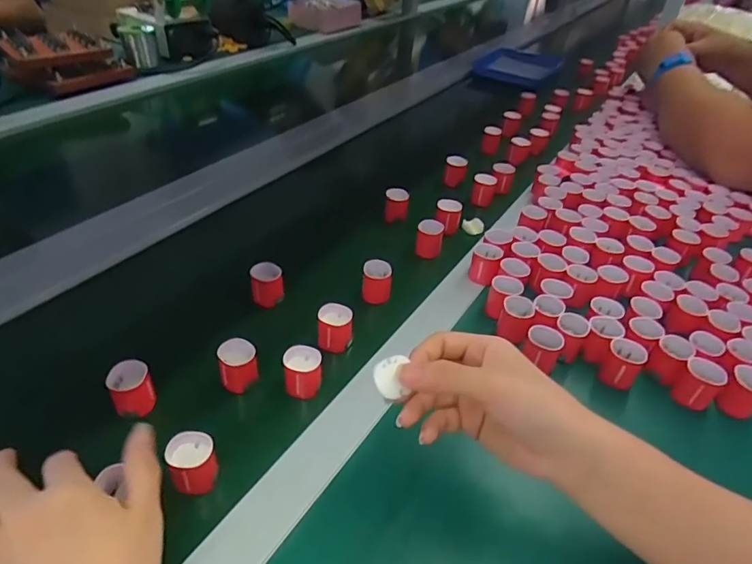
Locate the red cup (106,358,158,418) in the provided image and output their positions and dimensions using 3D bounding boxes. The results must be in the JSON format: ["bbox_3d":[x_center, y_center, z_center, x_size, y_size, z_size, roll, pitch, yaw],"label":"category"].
[{"bbox_3d":[-0.192,0.084,0.400,0.030,0.034,0.028,3,40,-3],"label":"red cup"}]

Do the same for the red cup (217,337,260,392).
[{"bbox_3d":[-0.115,0.070,0.424,0.030,0.034,0.029,3,40,-3],"label":"red cup"}]

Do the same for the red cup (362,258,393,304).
[{"bbox_3d":[0.001,-0.002,0.520,0.029,0.034,0.025,1,40,-5],"label":"red cup"}]

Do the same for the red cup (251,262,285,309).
[{"bbox_3d":[-0.108,0.002,0.506,0.030,0.036,0.027,-7,41,-14],"label":"red cup"}]

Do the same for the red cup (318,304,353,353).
[{"bbox_3d":[-0.038,0.042,0.468,0.031,0.034,0.027,0,40,-7],"label":"red cup"}]

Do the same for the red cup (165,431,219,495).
[{"bbox_3d":[-0.127,0.126,0.355,0.030,0.033,0.028,3,40,-3],"label":"red cup"}]

